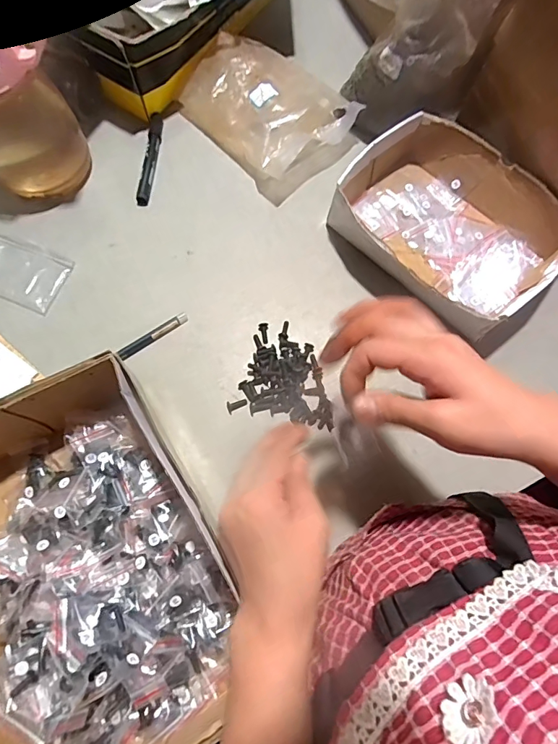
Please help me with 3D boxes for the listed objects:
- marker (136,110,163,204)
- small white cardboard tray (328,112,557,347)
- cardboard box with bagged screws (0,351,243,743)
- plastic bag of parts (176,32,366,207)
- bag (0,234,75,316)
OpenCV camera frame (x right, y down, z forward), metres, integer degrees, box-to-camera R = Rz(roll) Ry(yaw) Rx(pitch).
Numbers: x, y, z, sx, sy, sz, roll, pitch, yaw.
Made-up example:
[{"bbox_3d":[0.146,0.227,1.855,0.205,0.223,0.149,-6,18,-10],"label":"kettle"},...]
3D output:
[{"bbox_3d":[-0.166,-0.279,0.559,0.018,0.011,0.143,3,71,-1],"label":"marker"},{"bbox_3d":[0.199,-0.175,0.517,0.246,0.067,0.205,43,75,12],"label":"small white cardboard tray"},{"bbox_3d":[-0.161,0.166,0.365,0.205,0.097,0.302,-30,75,-11],"label":"cardboard box with bagged screws"},{"bbox_3d":[-0.011,-0.349,0.569,0.164,0.052,0.210,-39,76,-13],"label":"plastic bag of parts"},{"bbox_3d":[-0.313,-0.121,0.507,0.128,0.004,0.073,21,72,5],"label":"bag"}]

